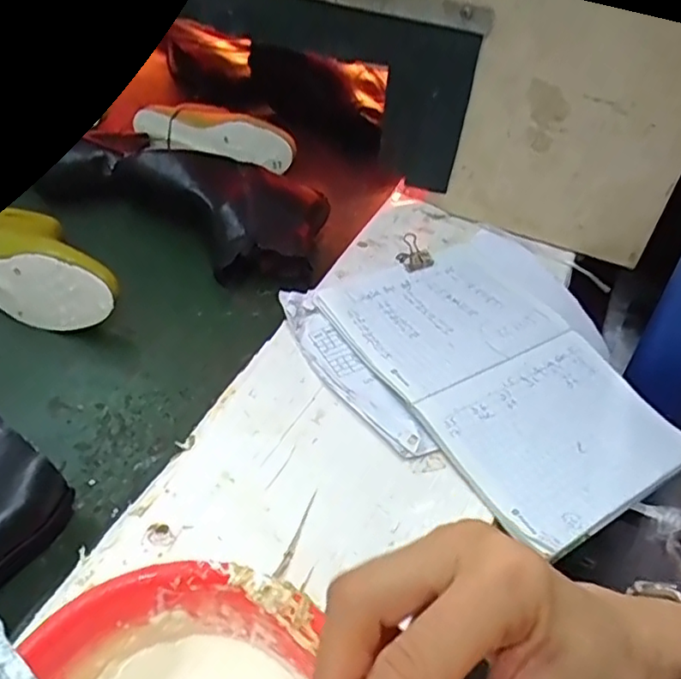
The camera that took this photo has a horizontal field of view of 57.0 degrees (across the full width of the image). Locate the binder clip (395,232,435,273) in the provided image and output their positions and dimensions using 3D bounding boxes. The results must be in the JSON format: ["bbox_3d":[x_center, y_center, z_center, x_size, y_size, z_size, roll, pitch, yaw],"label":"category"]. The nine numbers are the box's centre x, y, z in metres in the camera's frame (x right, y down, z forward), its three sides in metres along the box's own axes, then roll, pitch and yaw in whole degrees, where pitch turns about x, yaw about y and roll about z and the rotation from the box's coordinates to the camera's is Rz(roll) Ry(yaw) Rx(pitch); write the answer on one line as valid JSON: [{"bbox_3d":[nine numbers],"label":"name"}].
[{"bbox_3d":[0.078,-0.093,0.667,0.034,0.018,0.048,-17,50,-21],"label":"binder clip"}]

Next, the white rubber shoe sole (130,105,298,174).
[{"bbox_3d":[-0.166,-0.271,0.824,0.234,0.067,0.031,17,9,20],"label":"white rubber shoe sole"}]

